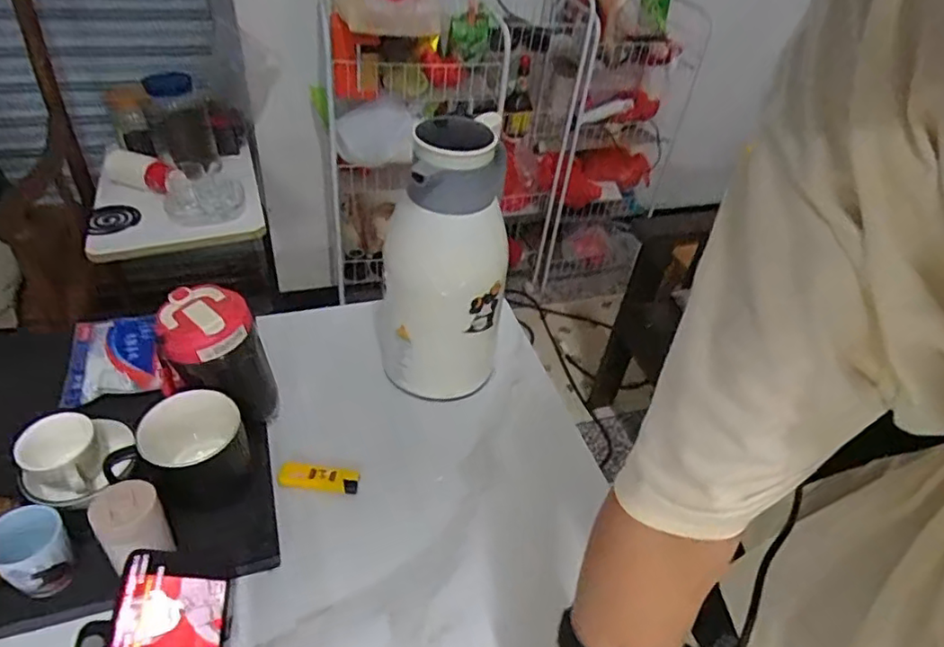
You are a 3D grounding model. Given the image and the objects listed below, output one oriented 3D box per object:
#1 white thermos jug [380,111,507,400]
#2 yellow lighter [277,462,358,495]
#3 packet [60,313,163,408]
[{"bbox_3d":[-0.031,-0.071,0.687,0.127,0.315,0.159,4,42,-4],"label":"white thermos jug"},{"bbox_3d":[-0.162,0.164,0.622,0.083,0.013,0.030,8,42,0],"label":"yellow lighter"},{"bbox_3d":[-0.413,0.035,0.686,0.095,0.020,0.127,-10,45,-19],"label":"packet"}]

